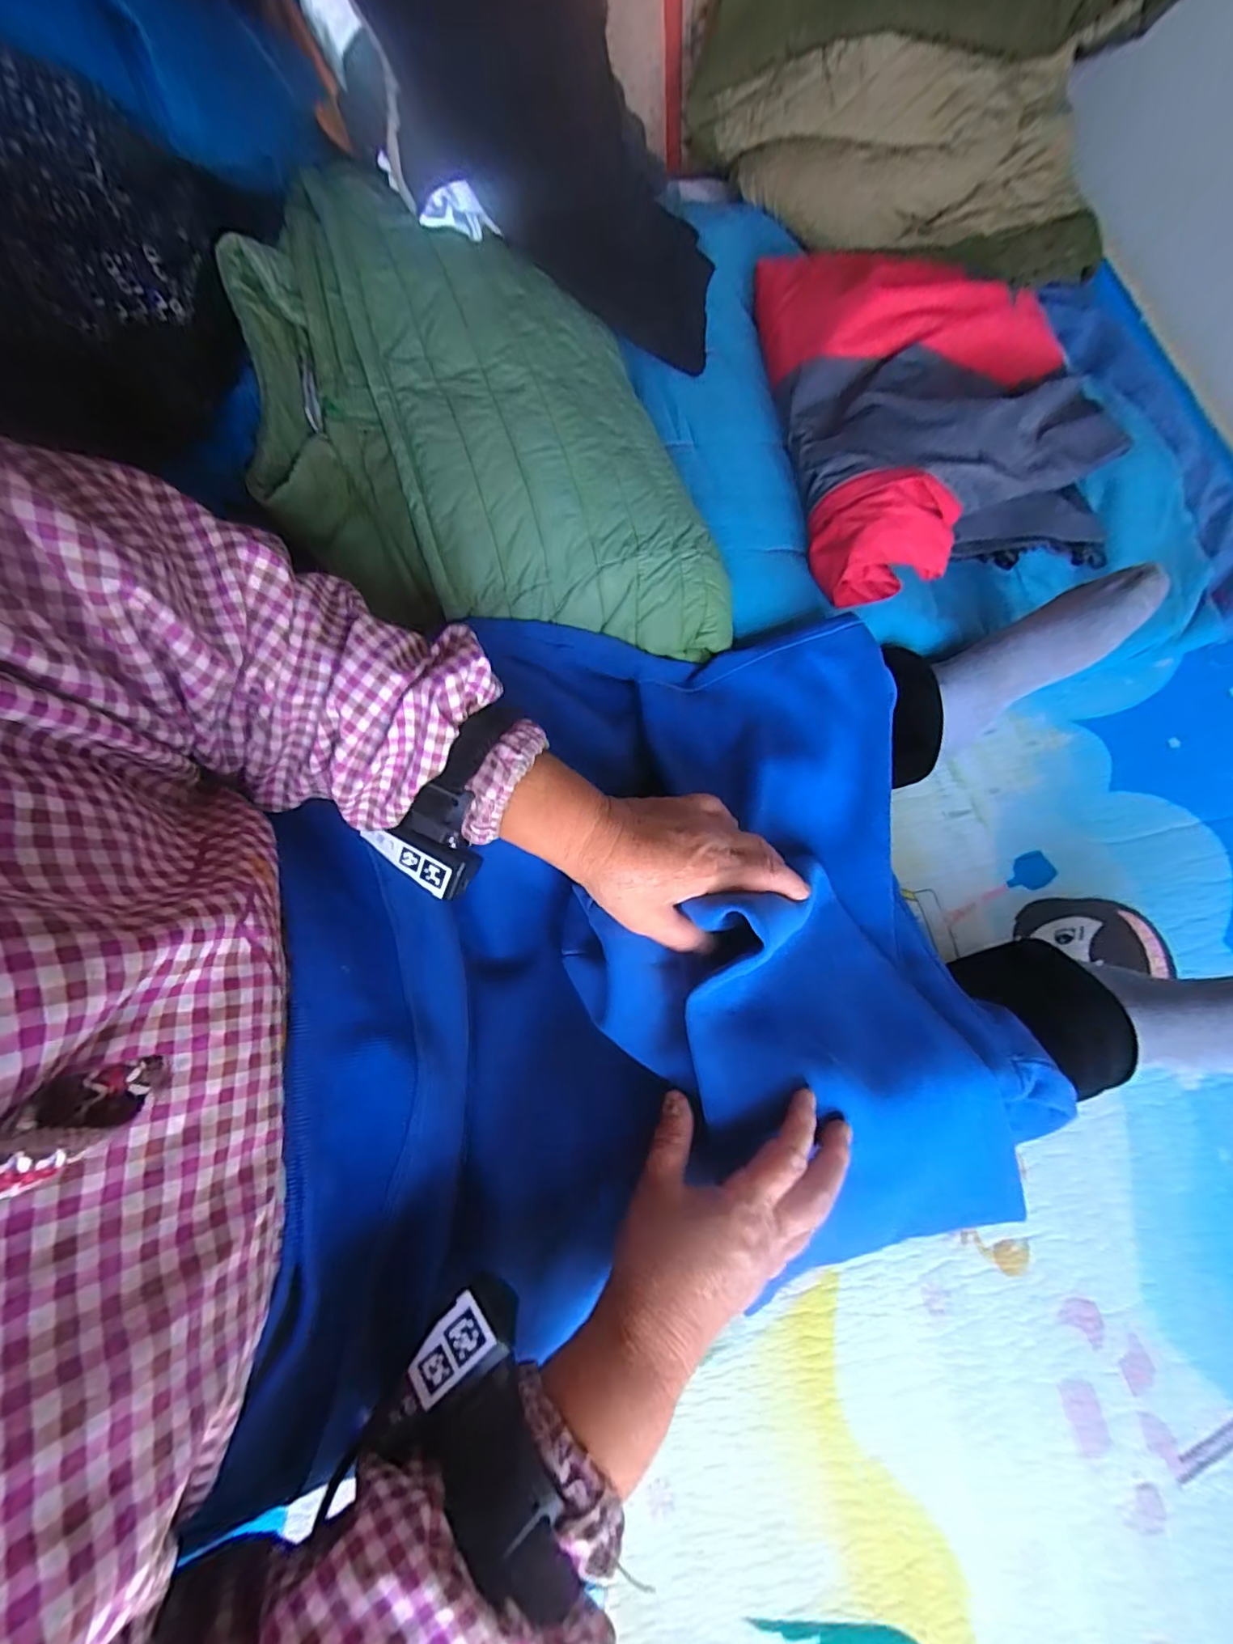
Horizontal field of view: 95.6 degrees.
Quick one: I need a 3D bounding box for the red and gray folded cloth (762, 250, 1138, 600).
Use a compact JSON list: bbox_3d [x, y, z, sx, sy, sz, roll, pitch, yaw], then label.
[{"bbox_3d":[0.333,-0.401,0.559,0.346,0.099,0.407,-2,73,-2],"label":"red and gray folded cloth"}]

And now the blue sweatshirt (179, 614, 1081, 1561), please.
[{"bbox_3d":[0.028,0.077,0.349,0.460,0.128,0.459,-8,73,-4],"label":"blue sweatshirt"}]

